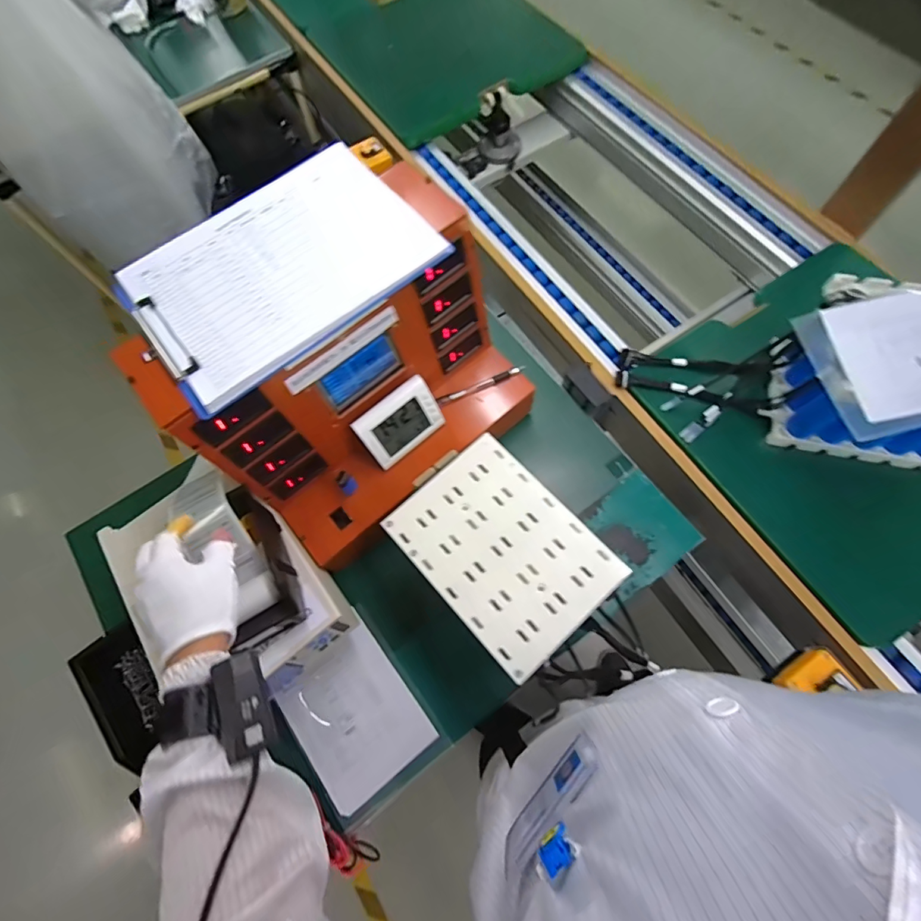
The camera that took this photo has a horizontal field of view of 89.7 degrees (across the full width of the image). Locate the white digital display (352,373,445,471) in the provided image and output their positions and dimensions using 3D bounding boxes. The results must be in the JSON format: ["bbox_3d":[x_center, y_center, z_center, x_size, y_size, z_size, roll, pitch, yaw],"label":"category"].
[{"bbox_3d":[-0.083,-0.050,0.636,0.113,0.093,0.025,-39,45,-12],"label":"white digital display"}]

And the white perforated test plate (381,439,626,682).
[{"bbox_3d":[0.048,0.100,0.536,0.174,0.008,0.234,-40,73,-12],"label":"white perforated test plate"}]

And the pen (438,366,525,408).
[{"bbox_3d":[0.031,-0.114,0.693,0.141,0.010,0.013,-25,70,-7],"label":"pen"}]

